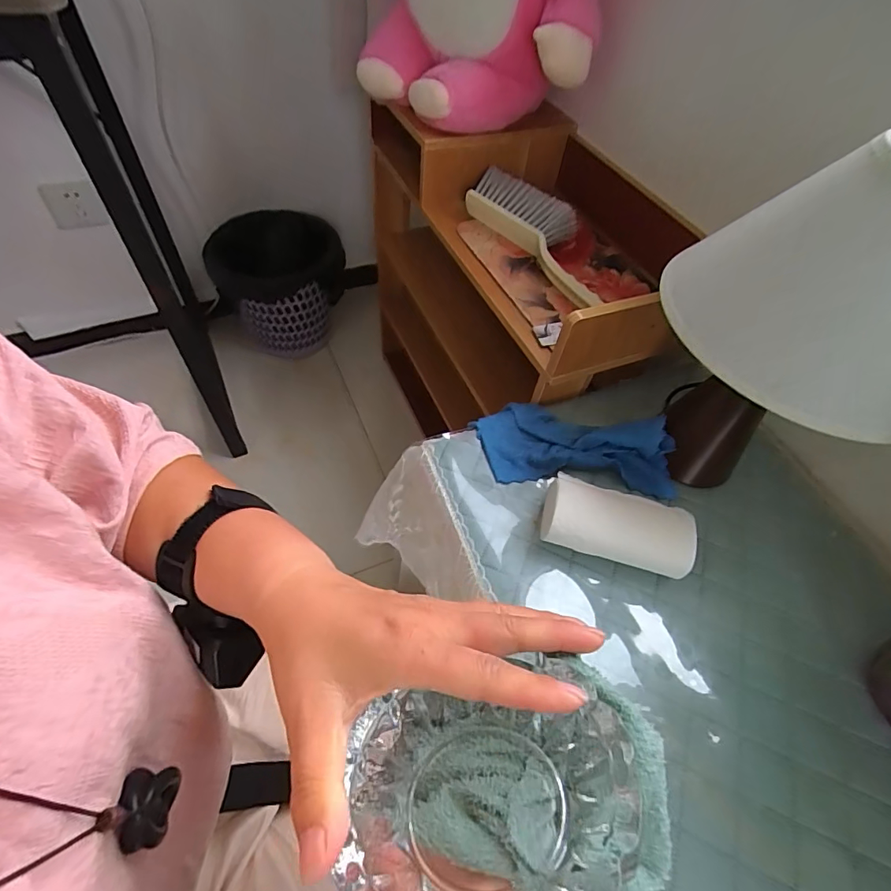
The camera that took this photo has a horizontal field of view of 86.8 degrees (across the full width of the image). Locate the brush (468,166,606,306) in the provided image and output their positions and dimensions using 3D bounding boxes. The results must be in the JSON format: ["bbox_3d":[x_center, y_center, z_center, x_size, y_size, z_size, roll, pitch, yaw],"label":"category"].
[{"bbox_3d":[0.125,-0.286,0.623,0.077,0.054,0.246,-26,61,-22],"label":"brush"}]

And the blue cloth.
[{"bbox_3d":[0.136,-0.008,0.491,0.198,0.038,0.099,5,54,-2],"label":"blue cloth"}]

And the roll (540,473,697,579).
[{"bbox_3d":[0.145,0.075,0.428,0.128,0.049,0.063,18,55,7],"label":"roll"}]

